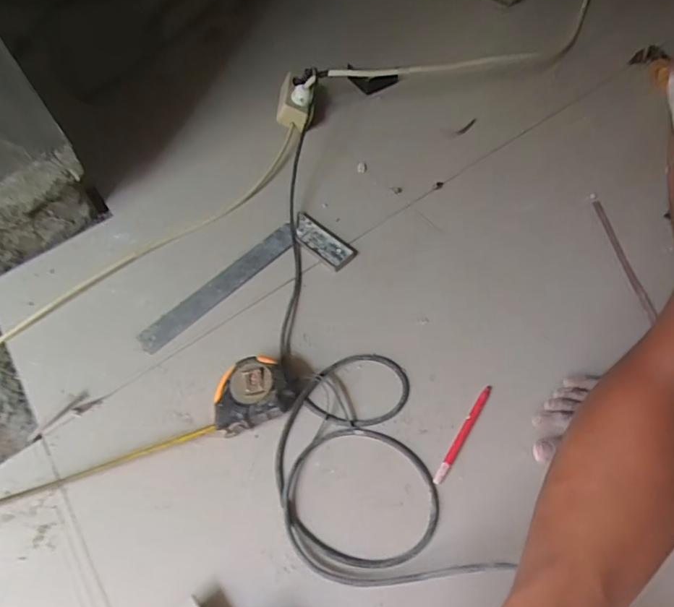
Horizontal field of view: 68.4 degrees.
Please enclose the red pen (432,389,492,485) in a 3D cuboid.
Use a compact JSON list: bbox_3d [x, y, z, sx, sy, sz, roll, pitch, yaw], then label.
[{"bbox_3d":[0.148,0.149,0.575,0.011,0.006,0.133,28,65,21],"label":"red pen"}]

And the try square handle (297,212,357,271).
[{"bbox_3d":[-0.025,-0.093,0.746,0.114,0.015,0.042,38,69,25],"label":"try square handle"}]

